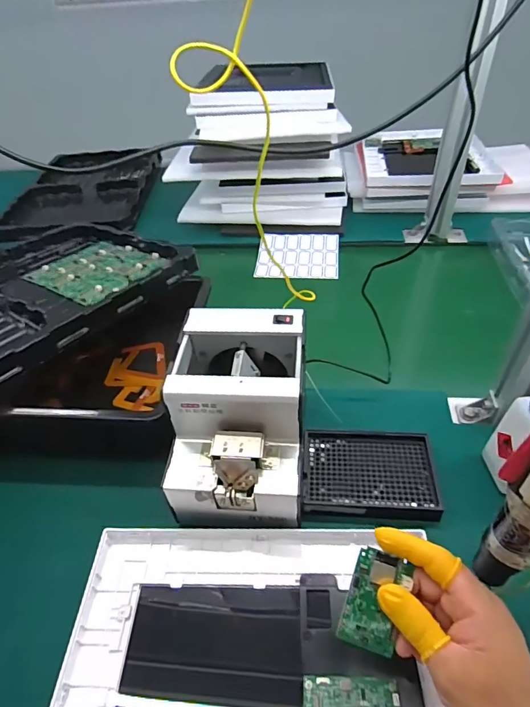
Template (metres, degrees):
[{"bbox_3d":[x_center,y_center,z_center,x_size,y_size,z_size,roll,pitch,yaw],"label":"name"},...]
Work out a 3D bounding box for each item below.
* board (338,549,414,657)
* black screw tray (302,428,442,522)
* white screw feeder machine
[{"bbox_3d":[0.078,0.174,0.302,0.038,0.004,0.063,19,80,6],"label":"board"},{"bbox_3d":[0.111,0.126,0.455,0.137,0.015,0.096,3,44,8],"label":"black screw tray"},{"bbox_3d":[-0.023,0.064,0.437,0.124,0.138,0.172,1,44,6],"label":"white screw feeder machine"}]

